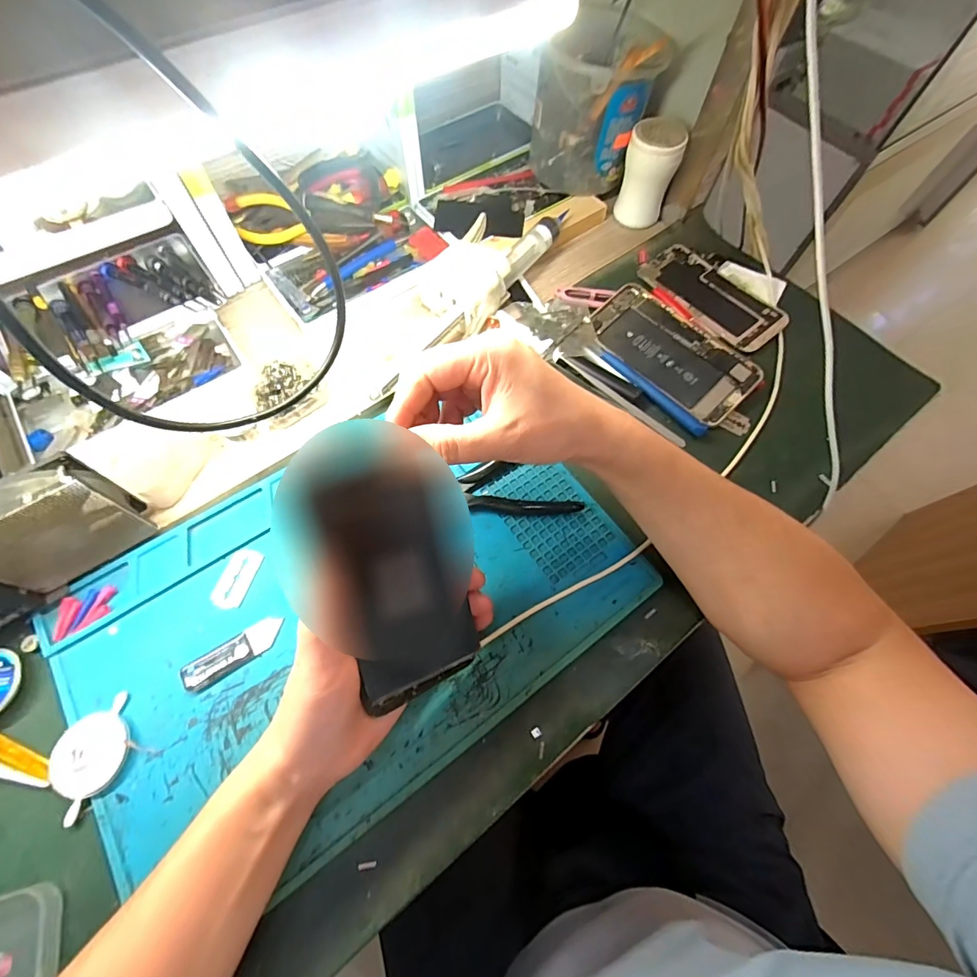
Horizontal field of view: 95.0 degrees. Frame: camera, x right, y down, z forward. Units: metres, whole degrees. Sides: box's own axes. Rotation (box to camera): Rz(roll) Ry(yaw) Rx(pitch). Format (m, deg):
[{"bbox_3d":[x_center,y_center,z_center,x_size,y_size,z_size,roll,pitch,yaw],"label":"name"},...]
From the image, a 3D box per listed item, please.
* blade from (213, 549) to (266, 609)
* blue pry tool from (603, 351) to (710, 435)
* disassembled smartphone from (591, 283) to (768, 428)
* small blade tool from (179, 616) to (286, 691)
[{"bbox_3d":[-0.183,0.065,0.325,0.022,0.004,0.043,14,66,4],"label":"blade"},{"bbox_3d":[0.147,-0.087,0.400,0.018,0.007,0.115,-39,73,-17],"label":"blue pry tool"},{"bbox_3d":[0.170,-0.130,0.422,0.080,0.014,0.156,-41,73,-17],"label":"disassembled smartphone"},{"bbox_3d":[-0.172,0.111,0.303,0.066,0.007,0.021,-33,71,-15],"label":"small blade tool"}]

